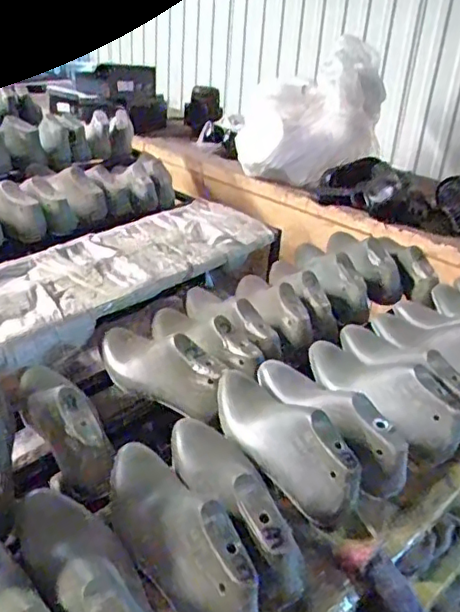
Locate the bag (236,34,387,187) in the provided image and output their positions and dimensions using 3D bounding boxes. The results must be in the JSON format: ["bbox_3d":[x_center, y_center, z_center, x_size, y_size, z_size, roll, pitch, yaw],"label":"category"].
[{"bbox_3d":[0.244,-0.591,1.759,0.414,0.326,0.255,9,29,9],"label":"bag"}]

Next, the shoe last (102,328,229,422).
[{"bbox_3d":[-0.102,0.079,0.838,0.089,0.082,0.248,-17,35,-34],"label":"shoe last"}]

